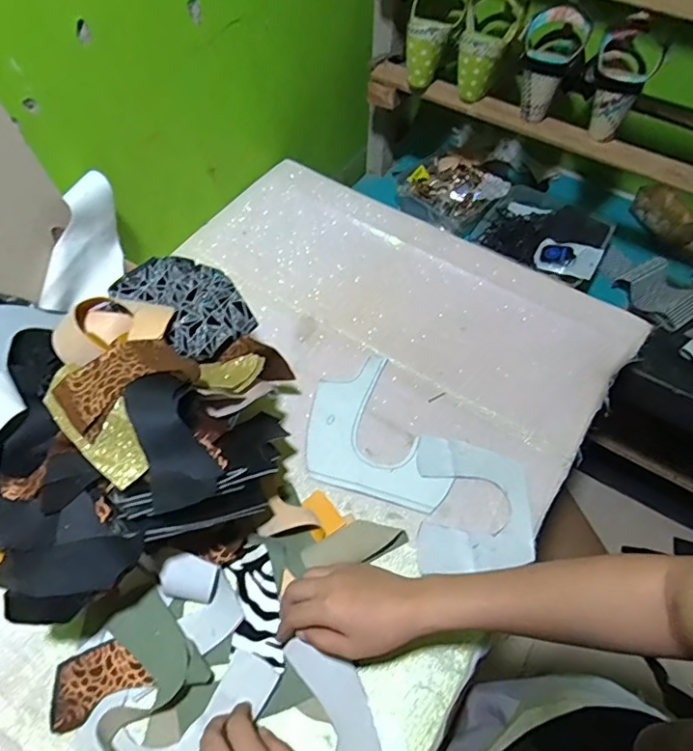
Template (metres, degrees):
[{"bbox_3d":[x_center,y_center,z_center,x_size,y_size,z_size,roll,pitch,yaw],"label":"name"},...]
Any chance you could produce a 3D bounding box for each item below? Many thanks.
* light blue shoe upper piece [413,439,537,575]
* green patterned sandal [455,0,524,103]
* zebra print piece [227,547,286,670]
[{"bbox_3d":[0.142,0.142,0.598,0.123,0.009,0.151,5,58,0],"label":"light blue shoe upper piece"},{"bbox_3d":[0.200,-0.473,0.775,0.081,0.124,0.077,16,57,9],"label":"green patterned sandal"},{"bbox_3d":[-0.088,0.225,0.522,0.046,0.013,0.112,-11,56,-10],"label":"zebra print piece"}]

